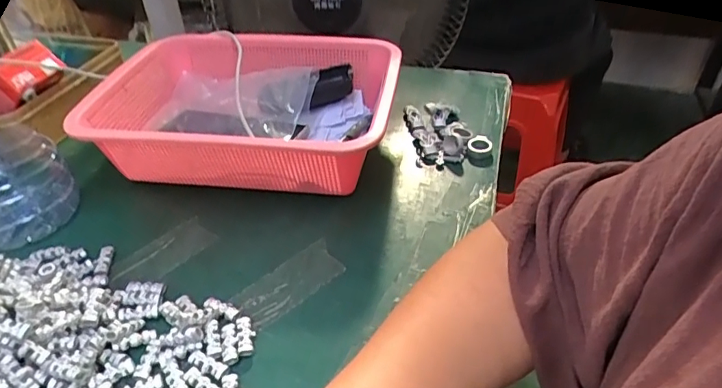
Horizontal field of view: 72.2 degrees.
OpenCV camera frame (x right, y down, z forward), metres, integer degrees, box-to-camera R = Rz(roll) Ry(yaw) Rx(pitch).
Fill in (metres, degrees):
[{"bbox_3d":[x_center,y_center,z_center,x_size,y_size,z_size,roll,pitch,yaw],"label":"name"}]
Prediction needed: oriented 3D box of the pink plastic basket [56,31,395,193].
[{"bbox_3d":[-0.111,-0.088,0.529,0.278,0.093,0.222,7,40,10],"label":"pink plastic basket"}]

